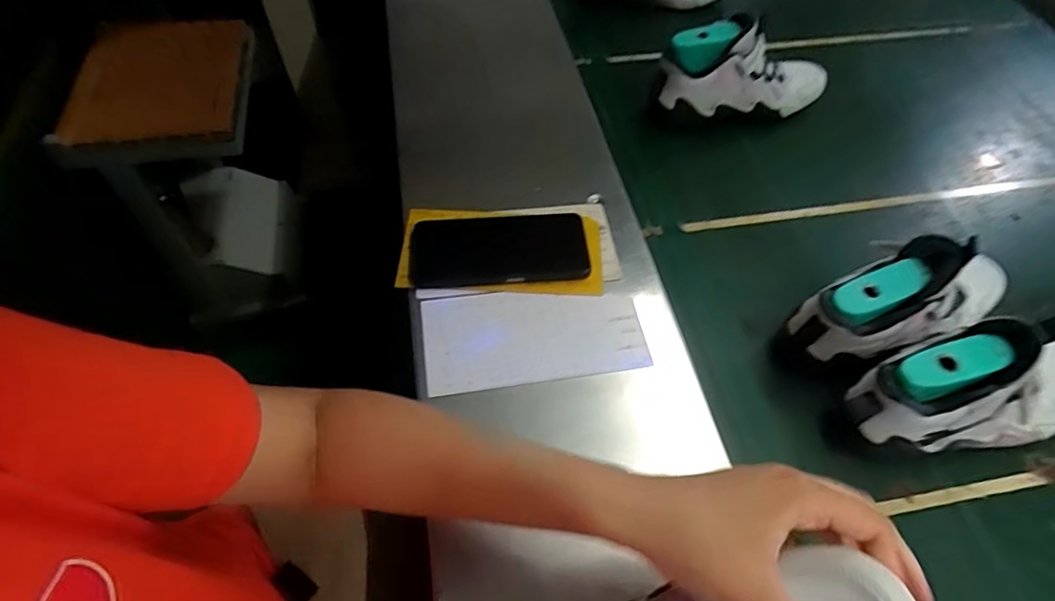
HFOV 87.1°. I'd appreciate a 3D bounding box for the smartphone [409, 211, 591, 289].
[{"bbox_3d":[-0.028,-0.051,0.544,0.168,0.015,0.085,-4,56,-4],"label":"smartphone"}]

